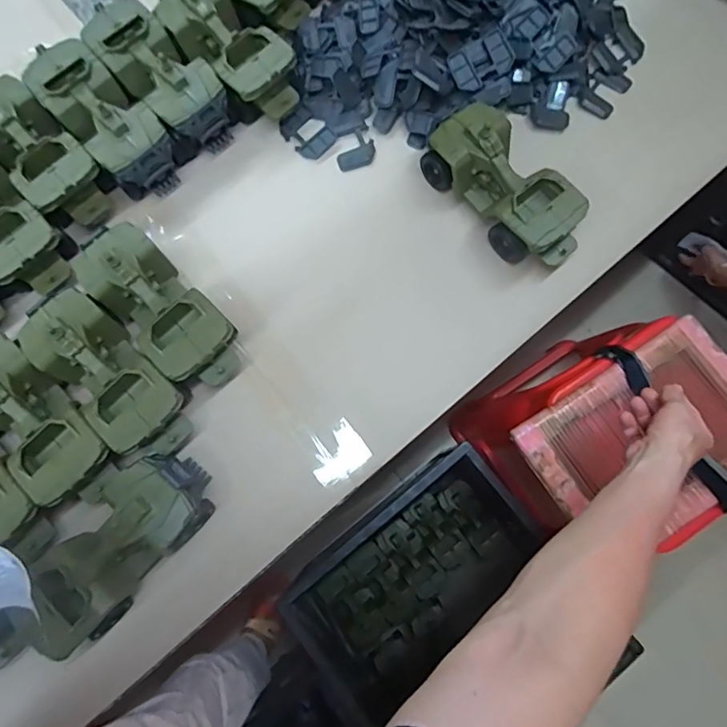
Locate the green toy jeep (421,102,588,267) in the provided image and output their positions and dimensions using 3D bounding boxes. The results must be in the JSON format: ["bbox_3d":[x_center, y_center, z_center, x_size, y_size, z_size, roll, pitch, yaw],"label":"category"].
[{"bbox_3d":[0.150,-0.185,0.542,0.086,0.077,0.190,-39,80,-6],"label":"green toy jeep"}]

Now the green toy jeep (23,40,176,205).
[{"bbox_3d":[-0.291,-0.271,0.570,0.090,0.078,0.182,-39,80,-6],"label":"green toy jeep"}]

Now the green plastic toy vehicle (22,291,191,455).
[{"bbox_3d":[-0.253,0.016,0.511,0.185,0.085,0.087,42,82,9],"label":"green plastic toy vehicle"}]

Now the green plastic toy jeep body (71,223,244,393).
[{"bbox_3d":[-0.210,-0.057,0.526,0.083,0.081,0.197,-44,80,-7],"label":"green plastic toy jeep body"}]

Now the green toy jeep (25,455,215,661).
[{"bbox_3d":[-0.226,0.169,0.471,0.079,0.075,0.183,40,82,9],"label":"green toy jeep"}]

